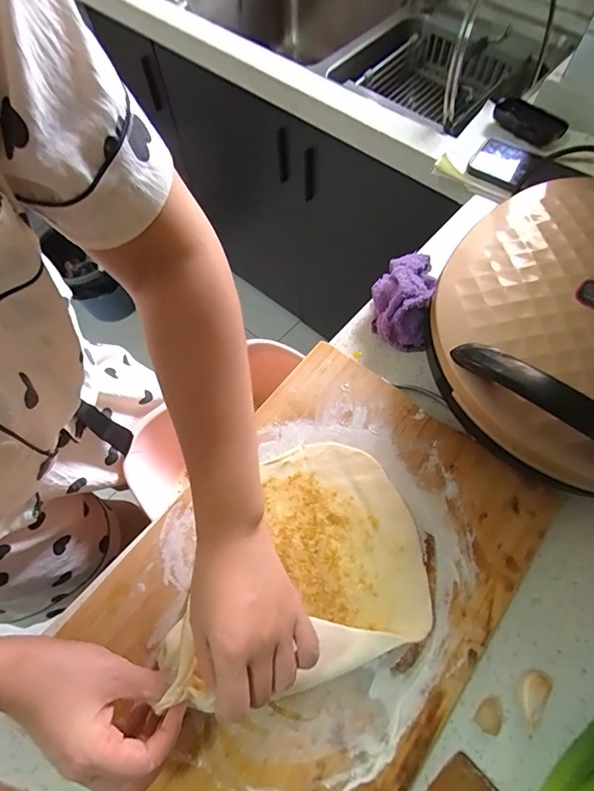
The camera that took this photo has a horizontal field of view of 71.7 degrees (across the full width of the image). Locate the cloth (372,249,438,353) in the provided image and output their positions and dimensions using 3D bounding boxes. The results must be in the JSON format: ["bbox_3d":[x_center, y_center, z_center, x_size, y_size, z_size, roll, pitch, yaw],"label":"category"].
[{"bbox_3d":[0.129,-0.125,0.498,0.072,0.057,0.133,10,66,6],"label":"cloth"}]

